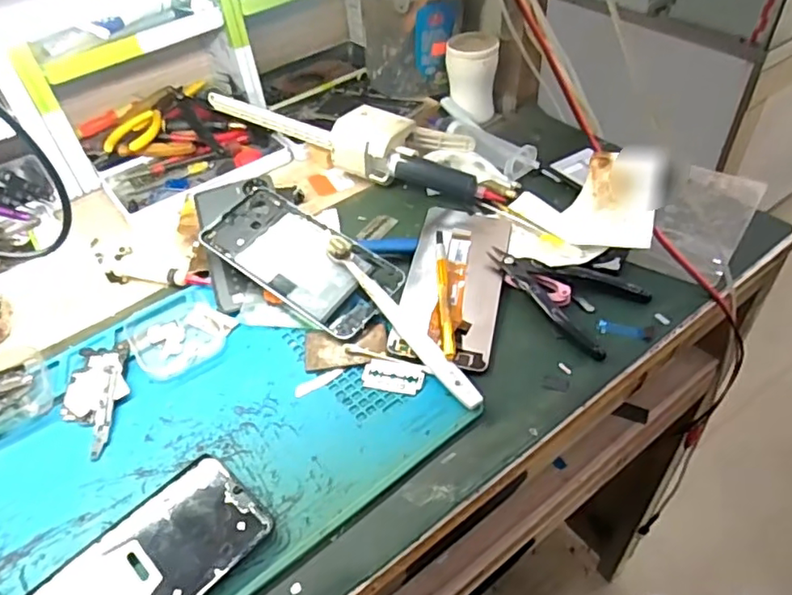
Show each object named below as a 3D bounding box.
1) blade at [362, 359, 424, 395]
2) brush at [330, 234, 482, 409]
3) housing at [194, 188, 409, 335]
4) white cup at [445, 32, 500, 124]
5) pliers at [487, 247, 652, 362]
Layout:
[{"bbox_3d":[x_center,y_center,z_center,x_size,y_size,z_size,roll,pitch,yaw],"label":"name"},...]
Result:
[{"bbox_3d":[-0.002,0.055,0.413,0.042,0.004,0.023,6,57,14],"label":"blade"},{"bbox_3d":[0.001,0.013,0.432,0.016,0.019,0.179,-28,49,-20],"label":"brush"},{"bbox_3d":[-0.079,-0.034,0.484,0.170,0.010,0.078,32,63,21],"label":"housing"},{"bbox_3d":[0.081,-0.236,0.638,0.054,0.075,0.052,-1,45,5],"label":"white cup"},{"bbox_3d":[0.133,-0.010,0.457,0.074,0.013,0.118,-31,50,-22],"label":"pliers"}]

